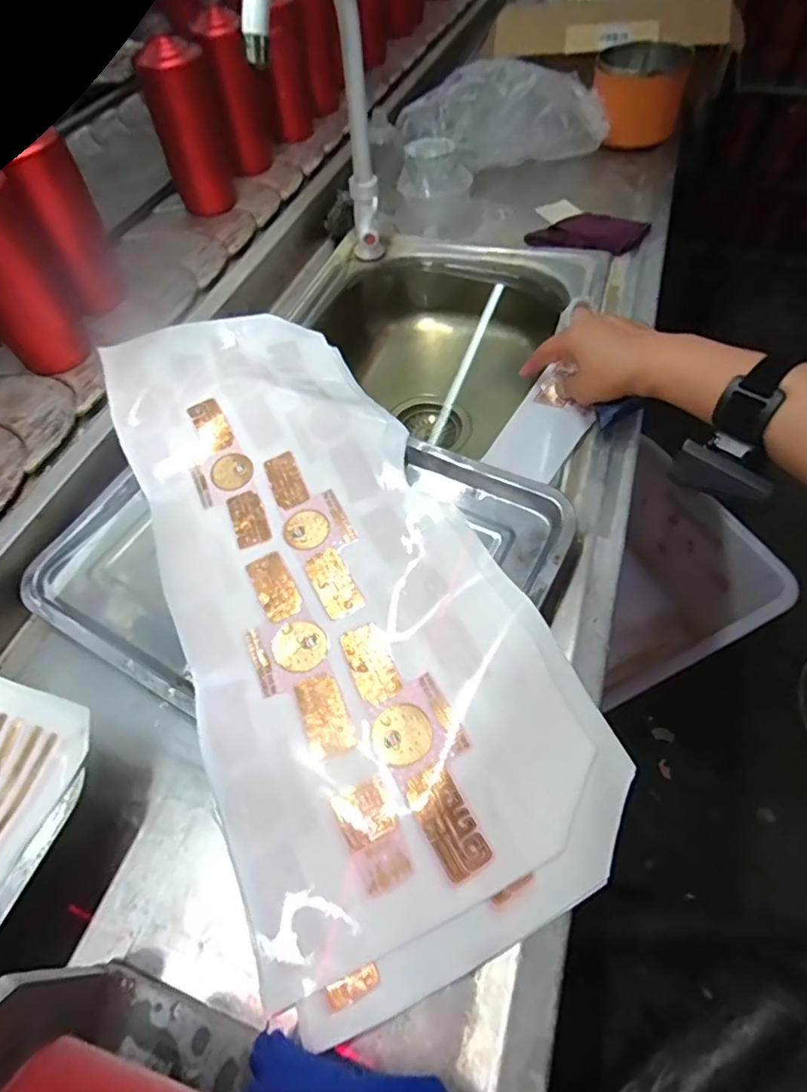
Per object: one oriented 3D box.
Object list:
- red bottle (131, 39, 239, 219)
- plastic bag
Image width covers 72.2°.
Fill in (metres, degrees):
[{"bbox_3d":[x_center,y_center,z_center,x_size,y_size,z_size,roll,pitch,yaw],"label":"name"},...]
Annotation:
[{"bbox_3d":[-0.286,-0.559,0.742,0.086,0.180,0.094,-16,56,-10],"label":"red bottle"},{"bbox_3d":[0.119,-0.596,0.796,0.340,0.106,0.163,-29,59,-18],"label":"plastic bag"}]

